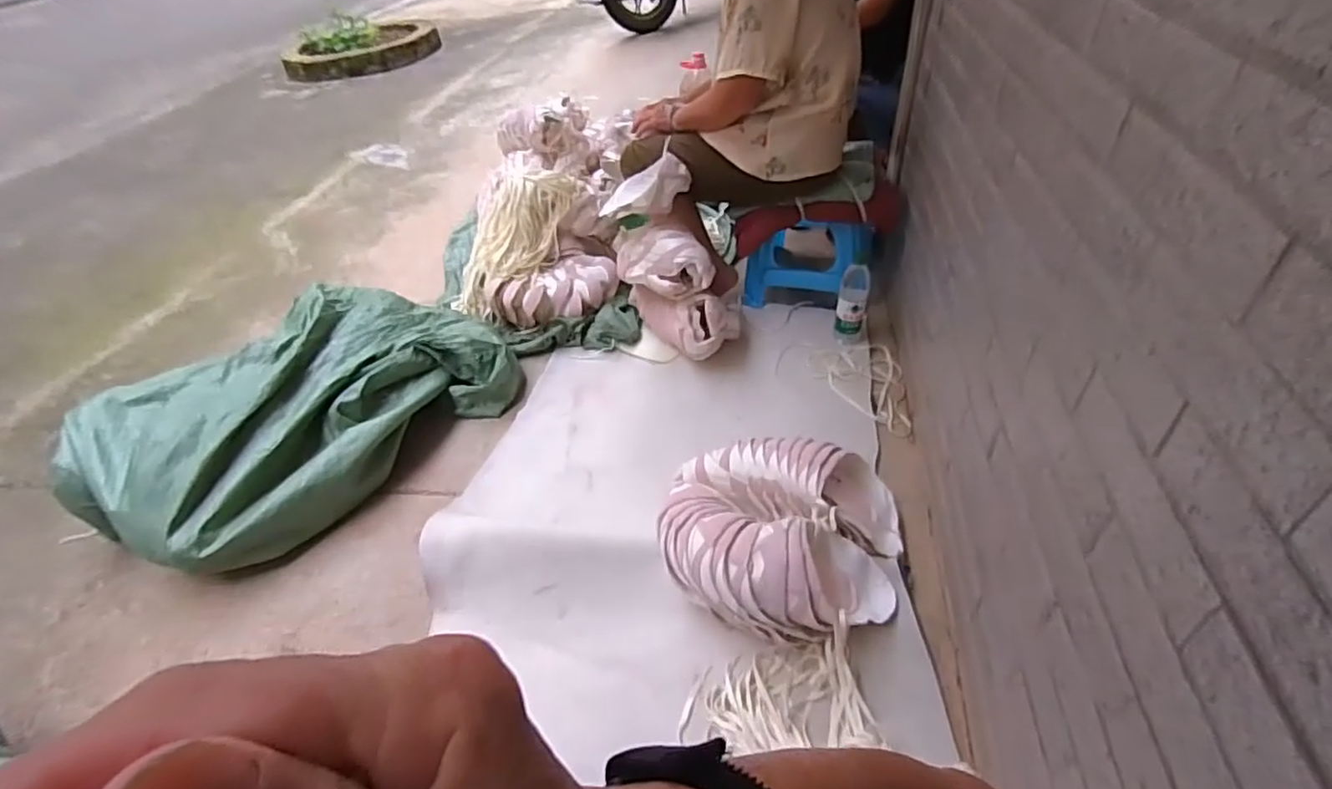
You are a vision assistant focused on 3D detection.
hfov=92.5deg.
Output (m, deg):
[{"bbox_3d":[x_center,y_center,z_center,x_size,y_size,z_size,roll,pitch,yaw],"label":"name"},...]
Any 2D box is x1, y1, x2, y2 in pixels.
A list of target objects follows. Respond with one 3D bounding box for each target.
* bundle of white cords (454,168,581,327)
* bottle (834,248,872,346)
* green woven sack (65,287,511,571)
[{"bbox_3d":[-0.395,-0.385,1.648,0.443,0.151,0.166,-52,48,10],"label":"bundle of white cords"},{"bbox_3d":[0.426,-0.213,1.458,0.067,0.182,0.064,9,44,15],"label":"bottle"},{"bbox_3d":[-0.775,0.023,1.362,0.520,0.183,0.807,27,51,31],"label":"green woven sack"}]

